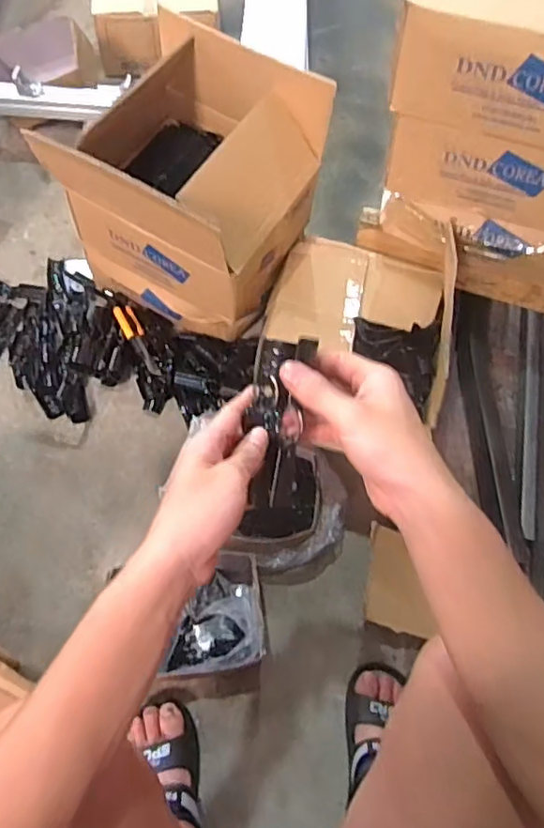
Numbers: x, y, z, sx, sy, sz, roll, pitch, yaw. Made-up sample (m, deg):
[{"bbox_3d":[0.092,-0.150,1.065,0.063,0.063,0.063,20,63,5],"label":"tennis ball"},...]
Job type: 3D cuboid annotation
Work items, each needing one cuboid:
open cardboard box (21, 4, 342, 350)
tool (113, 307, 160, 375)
[{"bbox_3d":[-0.125,-0.345,0.995,0.310,0.346,0.328,31,66,11],"label":"open cardboard box"},{"bbox_3d":[-0.237,-0.132,1.061,0.036,0.014,0.151,-22,67,-14],"label":"tool"}]

